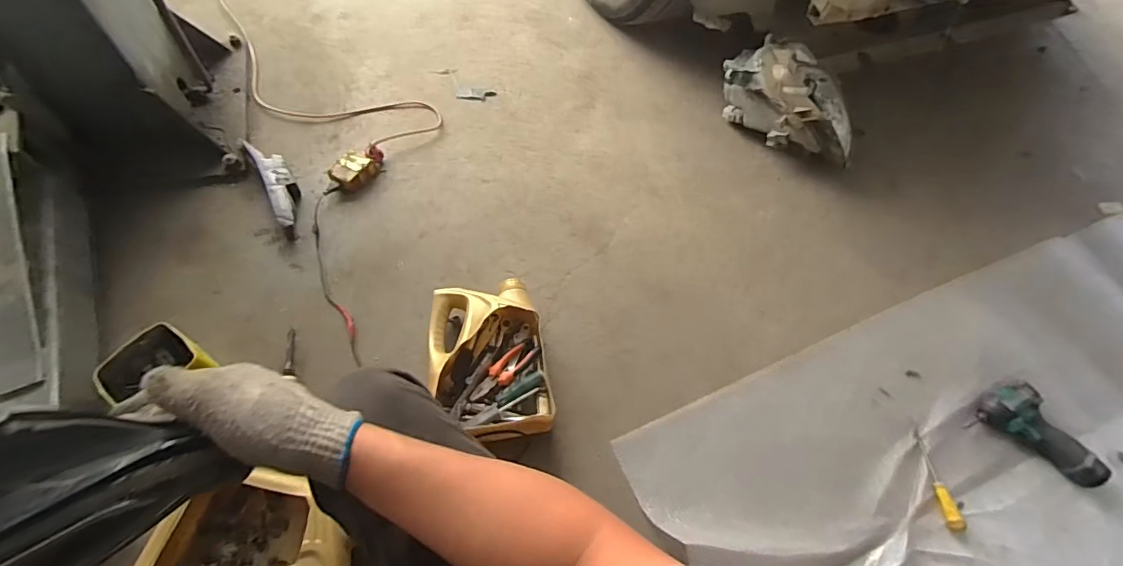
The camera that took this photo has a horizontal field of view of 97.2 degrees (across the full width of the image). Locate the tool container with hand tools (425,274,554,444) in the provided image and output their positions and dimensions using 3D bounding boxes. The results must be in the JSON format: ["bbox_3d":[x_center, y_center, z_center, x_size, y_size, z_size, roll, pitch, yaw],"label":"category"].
[{"bbox_3d":[-0.129,0.139,0.901,0.202,0.085,0.289,-7,62,-8],"label":"tool container with hand tools"}]

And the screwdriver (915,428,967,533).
[{"bbox_3d":[0.676,0.350,0.885,0.031,0.018,0.169,3,61,-3],"label":"screwdriver"}]

